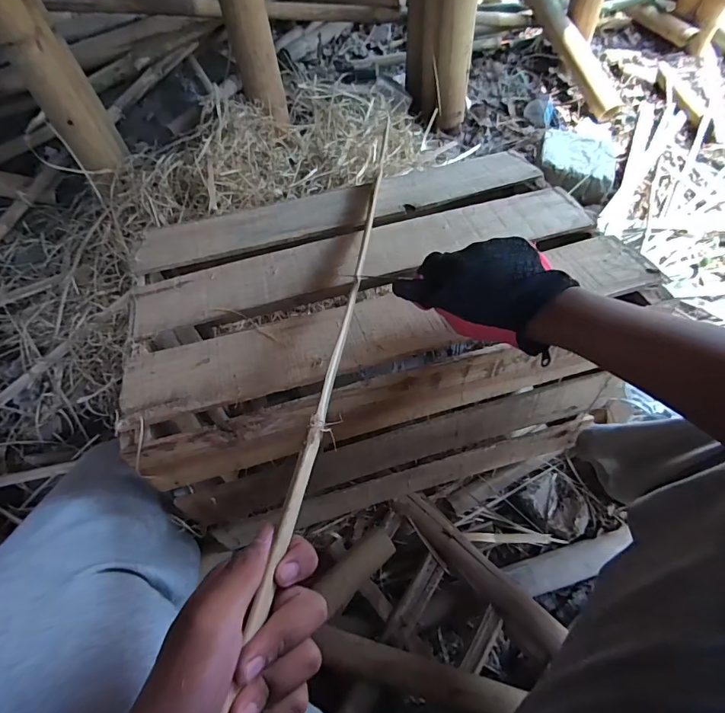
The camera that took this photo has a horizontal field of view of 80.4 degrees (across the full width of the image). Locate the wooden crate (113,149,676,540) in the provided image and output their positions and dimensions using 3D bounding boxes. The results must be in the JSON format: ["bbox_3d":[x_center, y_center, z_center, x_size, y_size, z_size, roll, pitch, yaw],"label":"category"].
[{"bbox_3d":[0.017,-0.029,0.633,0.579,0.314,0.386,-14,58,-6],"label":"wooden crate"}]

